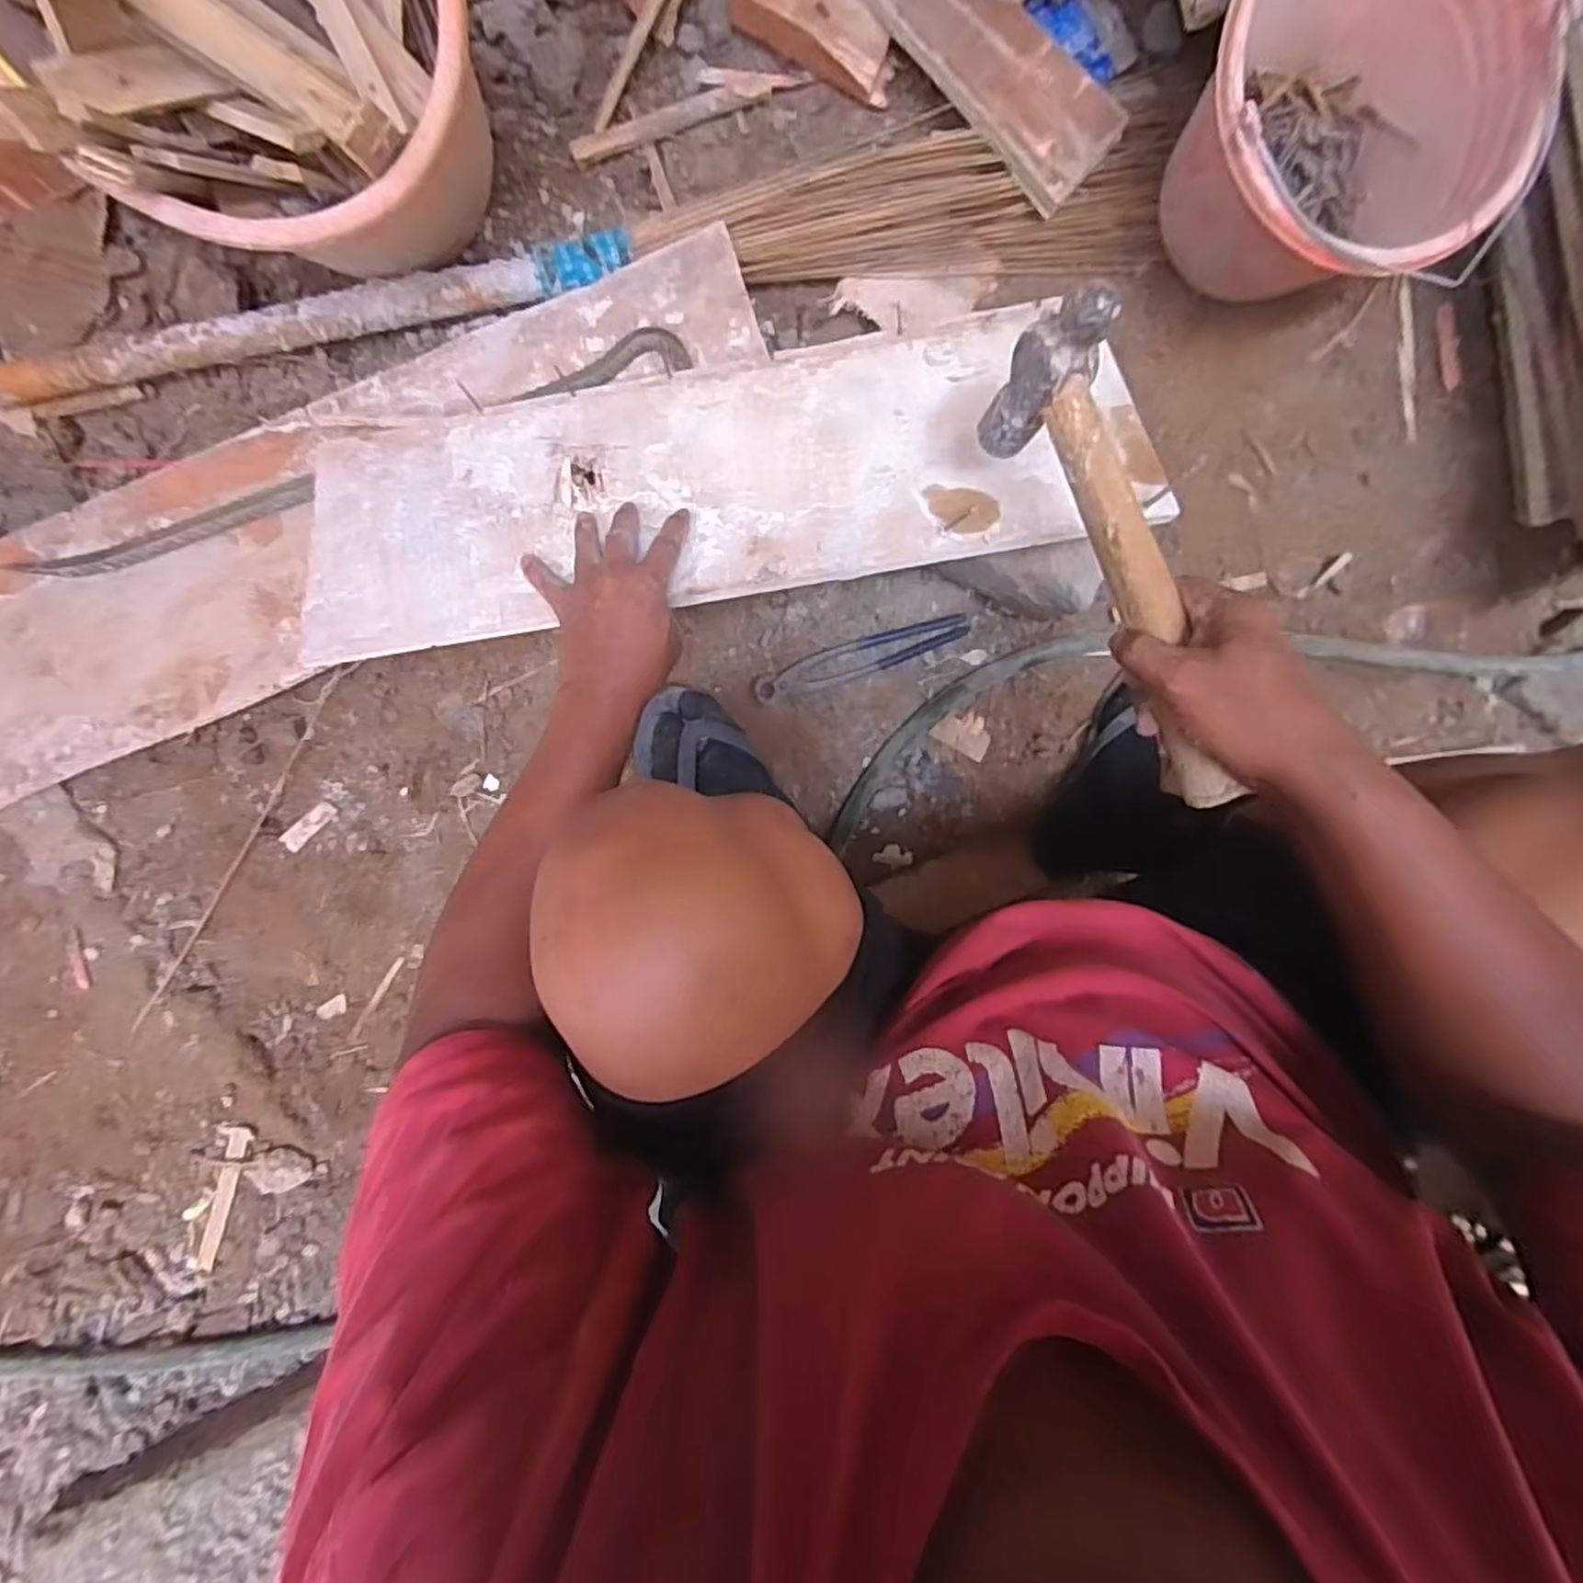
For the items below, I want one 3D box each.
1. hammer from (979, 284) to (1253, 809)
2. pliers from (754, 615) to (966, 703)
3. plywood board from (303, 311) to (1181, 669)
[{"bbox_3d":[0.187,-0.125,0.412,0.041,0.100,0.278,-20,90,-1],"label":"hammer"},{"bbox_3d":[0.073,-0.137,0.735,0.226,0.013,0.040,-15,100,3],"label":"pliers"},{"bbox_3d":[-0.059,-0.245,0.549,0.630,0.011,0.227,-9,69,1],"label":"plywood board"}]

